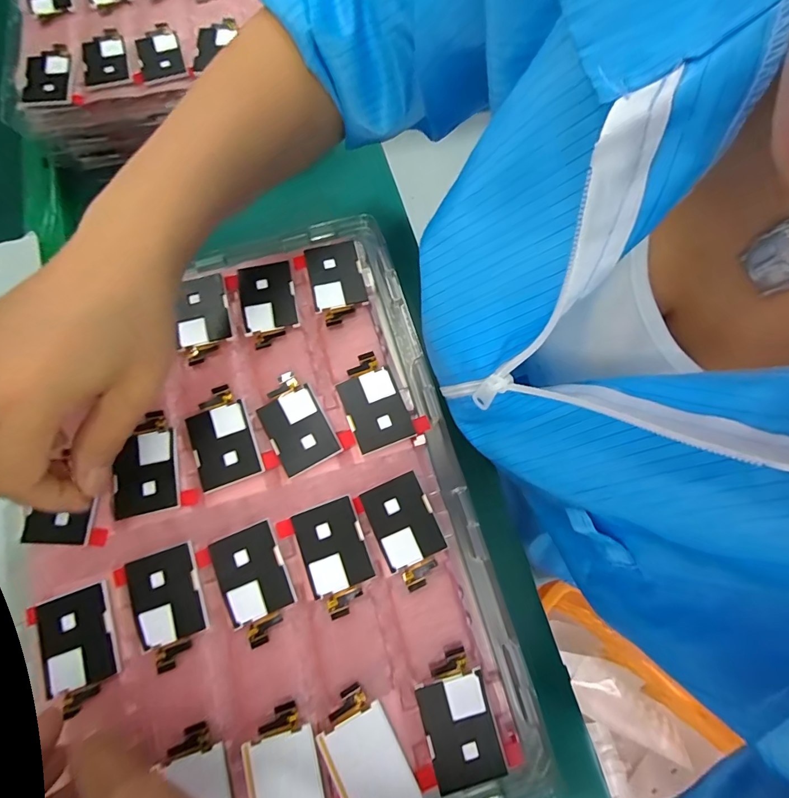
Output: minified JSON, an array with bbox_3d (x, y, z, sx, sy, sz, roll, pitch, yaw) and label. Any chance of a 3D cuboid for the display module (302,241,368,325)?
[{"bbox_3d":[-0.038,-0.076,0.280,0.035,0.004,0.057,-12,74,-3],"label":"display module"}]

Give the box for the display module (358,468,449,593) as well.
[{"bbox_3d":[0.007,0.073,0.238,0.034,0.006,0.056,-24,75,-7],"label":"display module"}]

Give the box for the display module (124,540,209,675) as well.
[{"bbox_3d":[-0.119,0.108,0.225,0.035,0.005,0.056,-20,75,-6],"label":"display module"}]

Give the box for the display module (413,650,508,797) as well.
[{"bbox_3d":[0.031,0.158,0.212,0.034,0.006,0.055,-15,75,-4],"label":"display module"}]

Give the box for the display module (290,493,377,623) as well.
[{"bbox_3d":[-0.032,0.085,0.235,0.034,0.007,0.056,-20,75,-6],"label":"display module"}]

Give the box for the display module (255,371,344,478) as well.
[{"bbox_3d":[-0.059,0.014,0.256,0.034,0.007,0.057,-29,76,-8],"label":"display module"}]

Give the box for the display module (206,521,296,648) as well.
[{"bbox_3d":[-0.075,0.098,0.230,0.034,0.006,0.057,-23,75,-6],"label":"display module"}]

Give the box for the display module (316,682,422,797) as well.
[{"bbox_3d":[-0.015,0.174,0.208,0.032,0.008,0.056,-29,76,-8],"label":"display module"}]

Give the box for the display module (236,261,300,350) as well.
[{"bbox_3d":[-0.082,-0.061,0.277,0.036,0.006,0.055,-13,74,-4],"label":"display module"}]

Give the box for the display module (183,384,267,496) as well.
[{"bbox_3d":[-0.102,0.022,0.253,0.034,0.006,0.057,-22,75,-6],"label":"display module"}]

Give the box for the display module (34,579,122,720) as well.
[{"bbox_3d":[-0.162,0.125,0.219,0.035,0.007,0.052,-18,75,-5],"label":"display module"}]

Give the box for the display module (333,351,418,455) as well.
[{"bbox_3d":[-0.014,0.002,0.259,0.034,0.005,0.057,-22,75,-6],"label":"display module"}]

